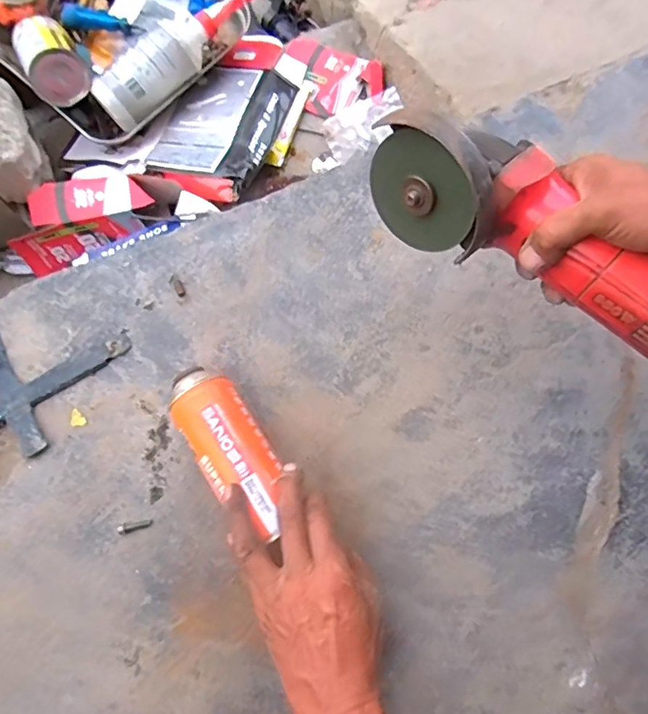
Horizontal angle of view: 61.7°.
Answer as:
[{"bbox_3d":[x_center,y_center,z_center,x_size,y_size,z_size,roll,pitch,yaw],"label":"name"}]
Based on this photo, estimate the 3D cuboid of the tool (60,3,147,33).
[{"bbox_3d":[-0.280,-0.426,0.688,0.097,0.020,0.021,-1,72,-21],"label":"tool"}]

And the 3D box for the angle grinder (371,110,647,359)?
[{"bbox_3d":[0.166,-0.095,0.378,0.274,0.086,0.089,33,76,8],"label":"angle grinder"}]

